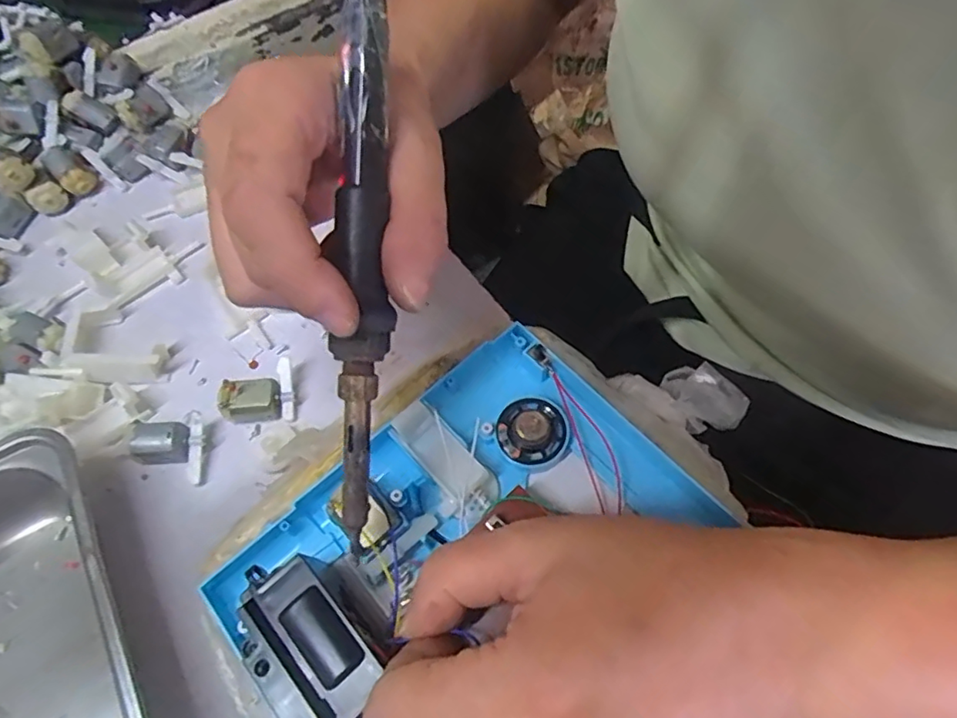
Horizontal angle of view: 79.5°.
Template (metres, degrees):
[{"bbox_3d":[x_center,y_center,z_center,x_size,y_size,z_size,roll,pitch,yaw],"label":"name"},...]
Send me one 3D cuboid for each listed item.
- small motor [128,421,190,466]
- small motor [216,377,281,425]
[{"bbox_3d":[-0.147,0.040,0.268,0.023,0.018,0.016,-2,62,0],"label":"small motor"},{"bbox_3d":[-0.109,0.021,0.278,0.027,0.017,0.017,-8,63,-3],"label":"small motor"}]

